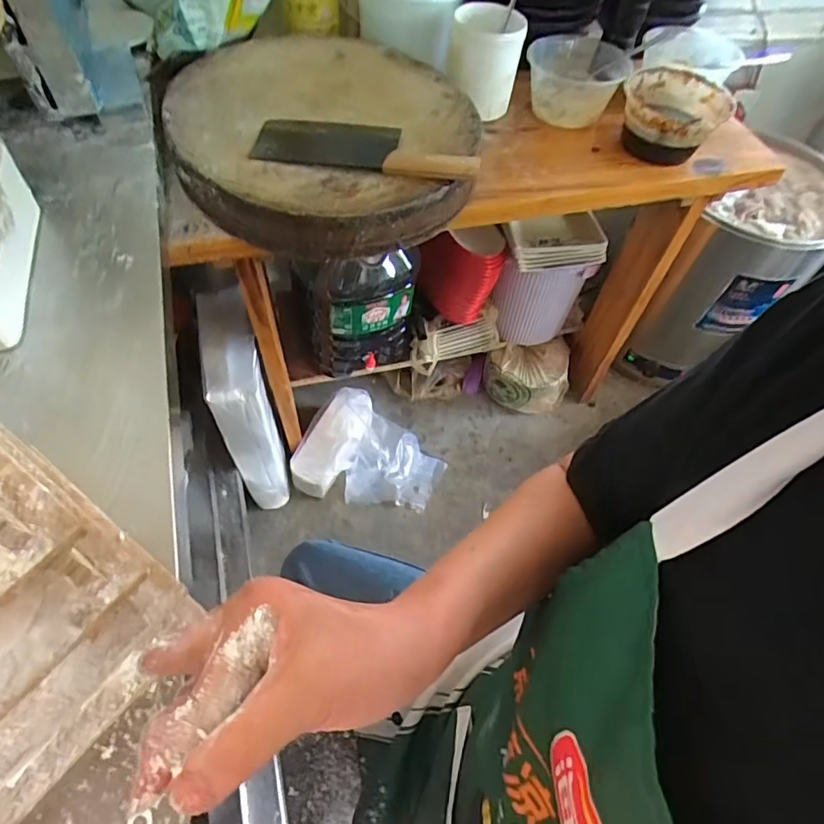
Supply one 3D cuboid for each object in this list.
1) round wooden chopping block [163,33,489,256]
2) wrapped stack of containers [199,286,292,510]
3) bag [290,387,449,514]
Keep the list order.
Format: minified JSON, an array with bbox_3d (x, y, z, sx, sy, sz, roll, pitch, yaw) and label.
[{"bbox_3d":[-0.119,-0.359,0.693,0.388,0.096,0.321,13,63,2],"label":"round wooden chopping block"},{"bbox_3d":[-0.336,0.000,1.083,0.095,0.448,0.229,-10,56,-11],"label":"wrapped stack of containers"},{"bbox_3d":[-0.097,0.108,1.251,0.328,0.186,0.243,21,56,10],"label":"bag"}]

